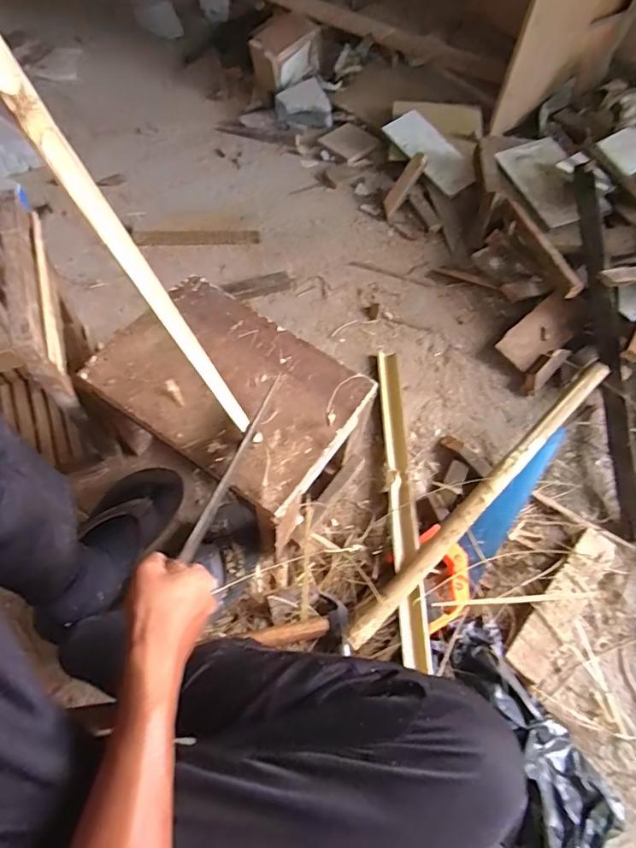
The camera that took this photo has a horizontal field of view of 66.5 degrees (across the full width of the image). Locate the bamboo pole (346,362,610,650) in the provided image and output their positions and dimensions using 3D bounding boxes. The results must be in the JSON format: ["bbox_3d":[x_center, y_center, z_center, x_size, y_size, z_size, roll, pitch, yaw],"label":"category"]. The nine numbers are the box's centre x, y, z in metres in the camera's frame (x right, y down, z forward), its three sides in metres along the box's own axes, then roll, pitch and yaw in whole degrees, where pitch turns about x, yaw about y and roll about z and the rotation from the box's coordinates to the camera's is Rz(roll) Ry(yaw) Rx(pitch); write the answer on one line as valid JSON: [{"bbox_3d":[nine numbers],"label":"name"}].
[{"bbox_3d":[0.276,0.103,0.775,0.642,0.039,0.030,-39,69,-22],"label":"bamboo pole"}]

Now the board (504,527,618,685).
[{"bbox_3d":[0.374,0.264,0.730,0.058,0.014,0.266,41,65,17],"label":"board"}]

